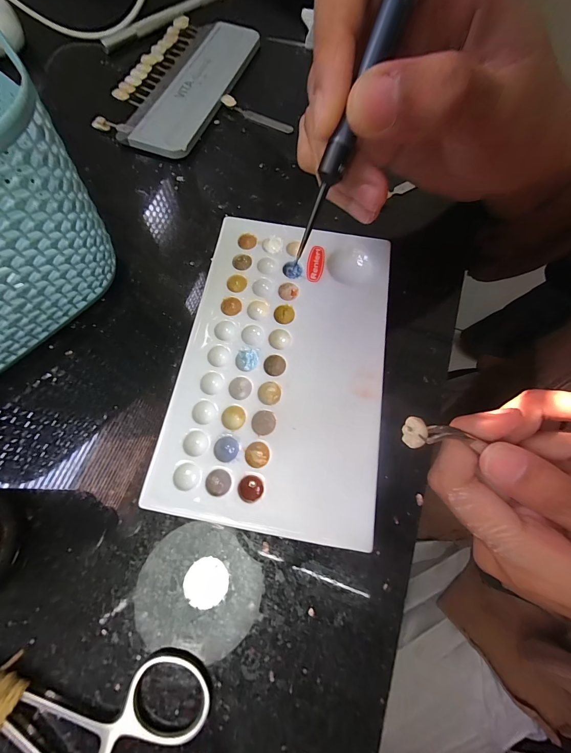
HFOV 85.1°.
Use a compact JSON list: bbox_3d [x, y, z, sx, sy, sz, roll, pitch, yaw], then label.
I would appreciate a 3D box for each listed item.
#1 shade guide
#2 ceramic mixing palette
[{"bbox_3d":[-0.074,-0.219,0.229,0.073,0.012,0.148,19,71,4],"label":"shade guide"},{"bbox_3d":[0.000,-0.010,0.151,0.093,0.011,0.151,10,70,1],"label":"ceramic mixing palette"}]

